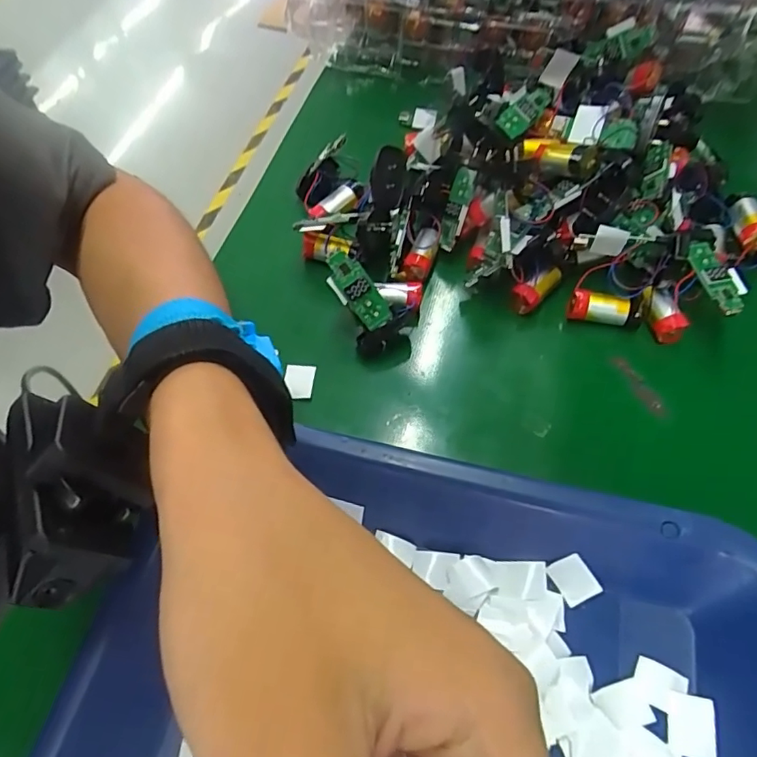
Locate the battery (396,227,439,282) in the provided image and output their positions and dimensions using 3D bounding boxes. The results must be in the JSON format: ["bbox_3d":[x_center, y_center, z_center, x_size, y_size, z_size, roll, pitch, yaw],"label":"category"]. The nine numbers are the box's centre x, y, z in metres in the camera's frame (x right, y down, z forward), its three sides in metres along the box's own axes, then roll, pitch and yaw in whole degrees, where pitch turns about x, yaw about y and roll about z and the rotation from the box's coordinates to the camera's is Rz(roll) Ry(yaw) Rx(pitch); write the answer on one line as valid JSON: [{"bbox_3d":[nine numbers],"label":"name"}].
[{"bbox_3d":[0.025,-0.071,0.306,0.015,0.012,0.039,19,63,15],"label":"battery"}]

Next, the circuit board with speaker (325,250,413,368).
[{"bbox_3d":[-0.004,-0.033,0.276,0.025,0.068,0.015,-39,31,-18],"label":"circuit board with speaker"}]

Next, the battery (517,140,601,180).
[{"bbox_3d":[0.094,-0.118,0.289,0.015,0.014,0.052,-30,41,-13],"label":"battery"}]

